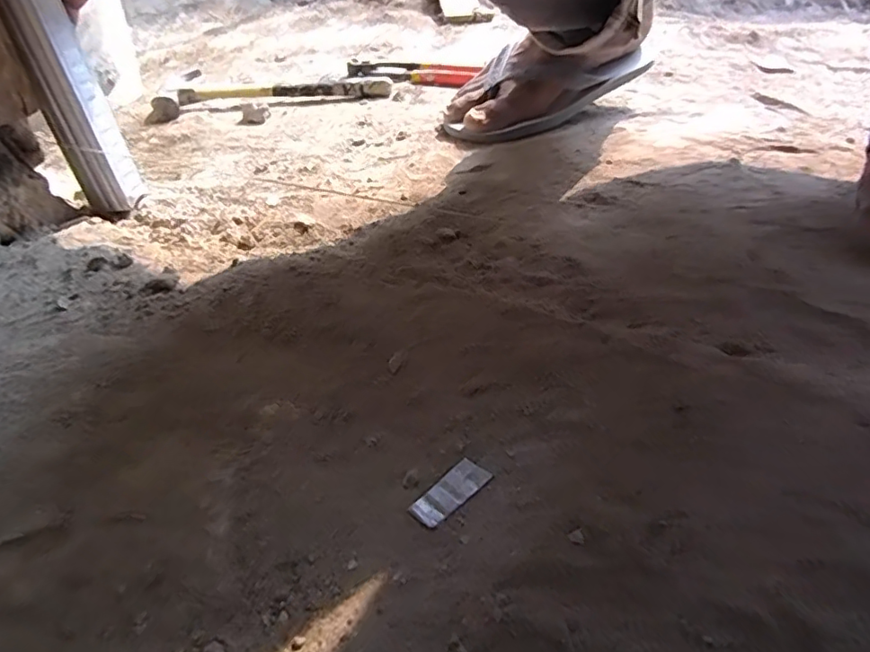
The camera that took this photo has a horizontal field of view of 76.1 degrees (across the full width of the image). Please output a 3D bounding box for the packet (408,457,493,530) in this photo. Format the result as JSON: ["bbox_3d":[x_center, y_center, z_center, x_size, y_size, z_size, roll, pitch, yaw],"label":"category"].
[{"bbox_3d":[0.005,0.053,0.182,0.028,0.004,0.012,-30,46,-35],"label":"packet"}]

